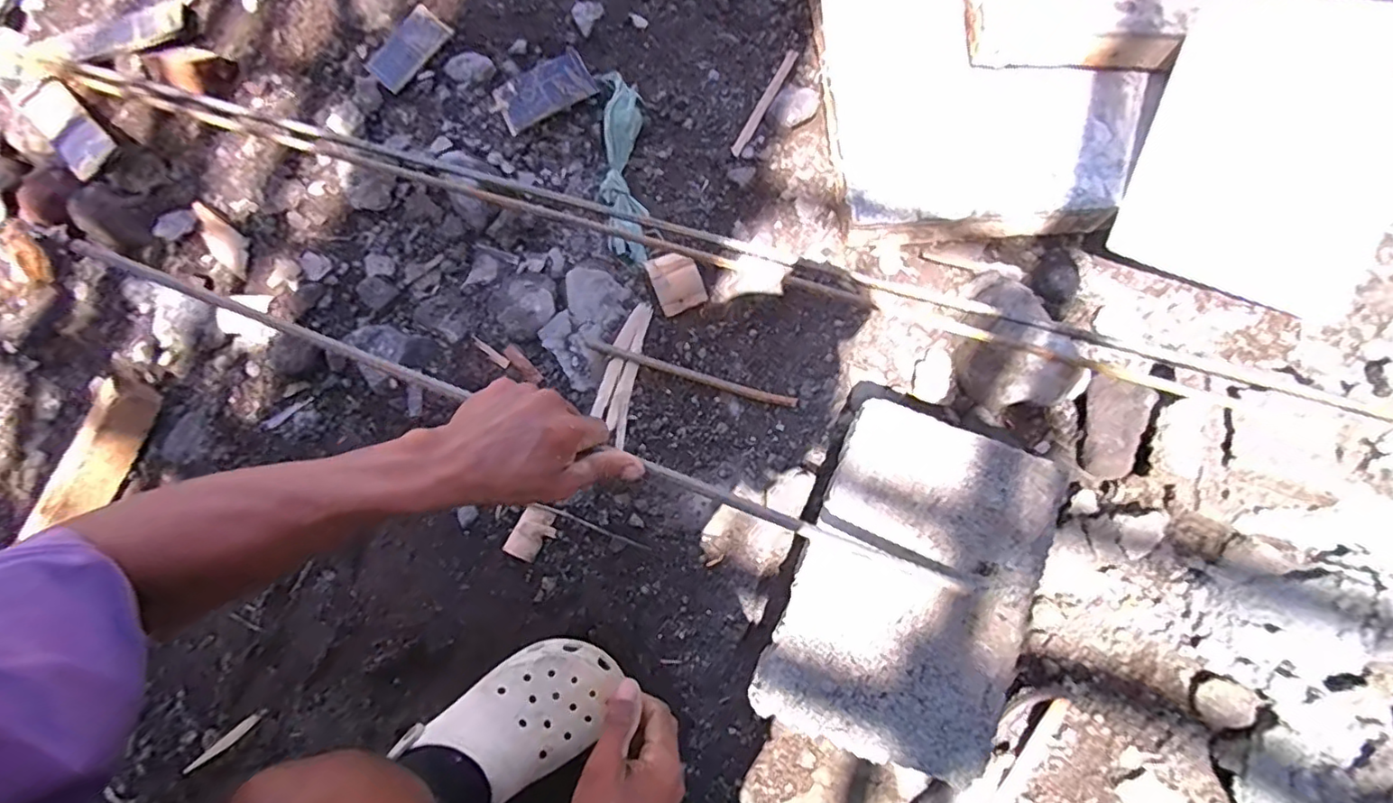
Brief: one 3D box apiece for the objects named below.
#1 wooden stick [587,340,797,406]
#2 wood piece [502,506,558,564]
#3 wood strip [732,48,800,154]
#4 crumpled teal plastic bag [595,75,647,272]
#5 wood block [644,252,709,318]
[{"bbox_3d":[-0.008,-0.032,0.665,0.241,0.015,0.013,17,73,6],"label":"wooden stick"},{"bbox_3d":[-0.175,0.142,0.633,0.040,0.004,0.059,31,75,10],"label":"wood piece"},{"bbox_3d":[0.089,-0.388,0.768,0.014,0.006,0.176,26,74,9],"label":"wood strip"},{"bbox_3d":[-0.090,-0.294,0.728,0.053,0.027,0.257,-5,72,0],"label":"crumpled teal plastic bag"},{"bbox_3d":[-0.024,-0.141,0.695,0.054,0.012,0.071,-22,78,-4],"label":"wood block"}]

